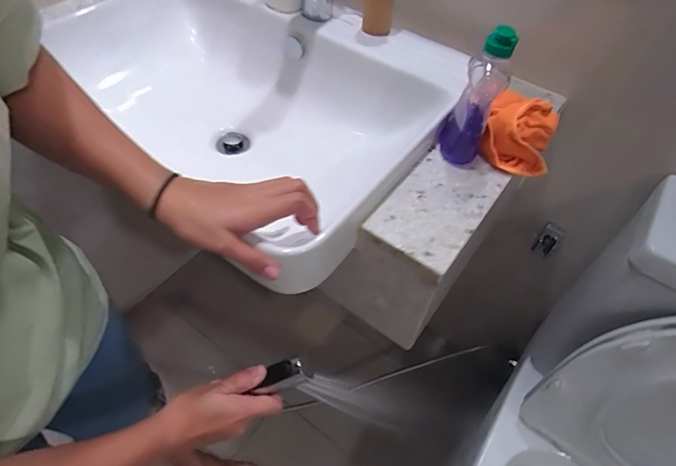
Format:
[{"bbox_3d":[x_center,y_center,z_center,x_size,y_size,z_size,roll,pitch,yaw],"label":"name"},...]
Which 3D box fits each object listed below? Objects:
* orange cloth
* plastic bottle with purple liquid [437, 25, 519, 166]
[{"bbox_3d":[0.239,-0.132,0.553,0.092,0.068,0.113,20,55,11],"label":"orange cloth"},{"bbox_3d":[0.167,-0.170,0.506,0.052,0.155,0.077,17,54,9],"label":"plastic bottle with purple liquid"}]

